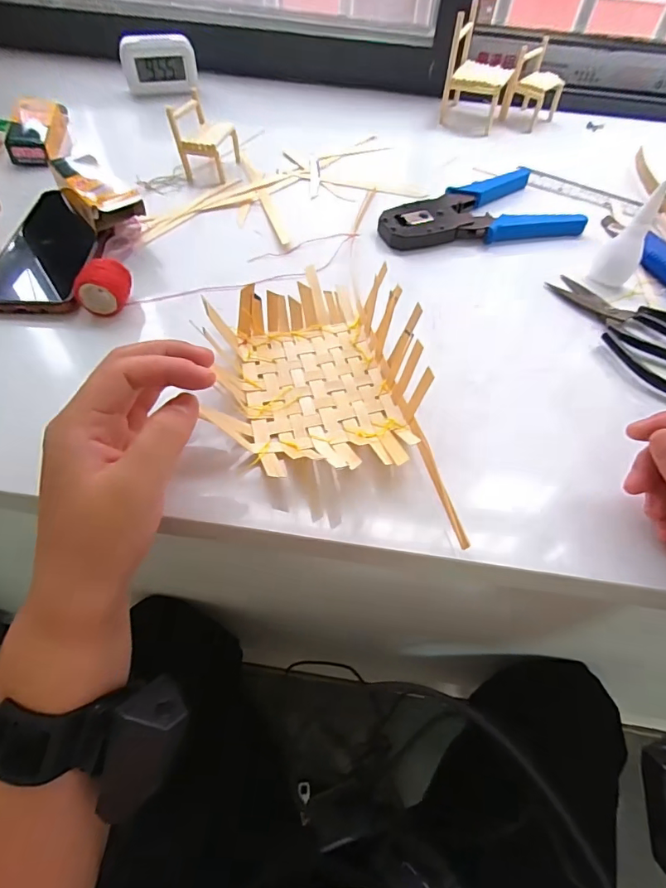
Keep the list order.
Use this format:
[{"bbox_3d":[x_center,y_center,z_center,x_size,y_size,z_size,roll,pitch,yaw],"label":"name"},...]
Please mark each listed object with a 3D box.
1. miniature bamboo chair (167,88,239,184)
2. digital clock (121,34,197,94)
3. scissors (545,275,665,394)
[{"bbox_3d":[-0.127,-0.309,0.467,0.047,0.057,0.064,11,57,4],"label":"miniature bamboo chair"},{"bbox_3d":[-0.212,-0.466,0.568,0.084,0.051,0.030,-5,58,-7],"label":"digital clock"},{"bbox_3d":[0.248,-0.097,0.372,0.089,0.011,0.149,-28,63,-20],"label":"scissors"}]

